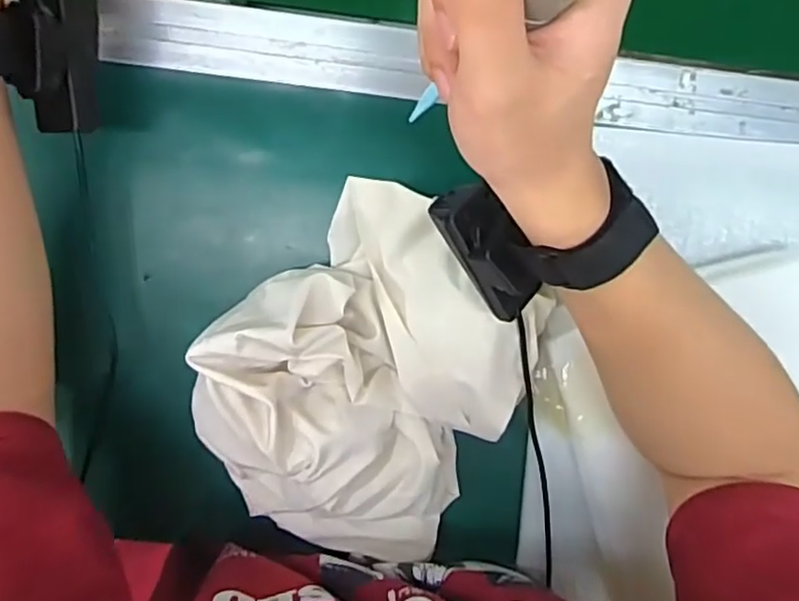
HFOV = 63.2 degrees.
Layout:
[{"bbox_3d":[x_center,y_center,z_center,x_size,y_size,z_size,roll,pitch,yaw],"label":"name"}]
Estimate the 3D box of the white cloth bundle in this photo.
[{"bbox_3d":[-0.016,0.053,0.384,0.191,0.065,0.217,29,94,-8],"label":"white cloth bundle"}]

